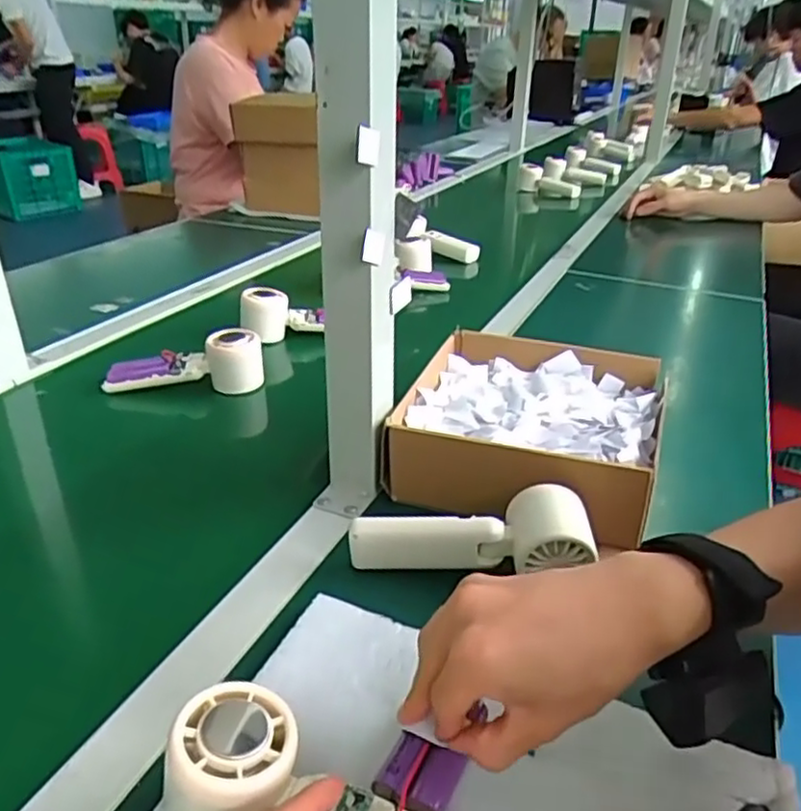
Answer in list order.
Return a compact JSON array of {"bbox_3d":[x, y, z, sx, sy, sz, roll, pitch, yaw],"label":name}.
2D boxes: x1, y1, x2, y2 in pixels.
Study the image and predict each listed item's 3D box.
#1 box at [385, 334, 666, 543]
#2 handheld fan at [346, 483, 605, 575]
[{"bbox_3d":[0.113,0.018,0.602,0.202,0.076,0.206,10,29,17],"label":"box"},{"bbox_3d":[0.049,0.089,0.484,0.158,0.053,0.047,4,28,7],"label":"handheld fan"}]

